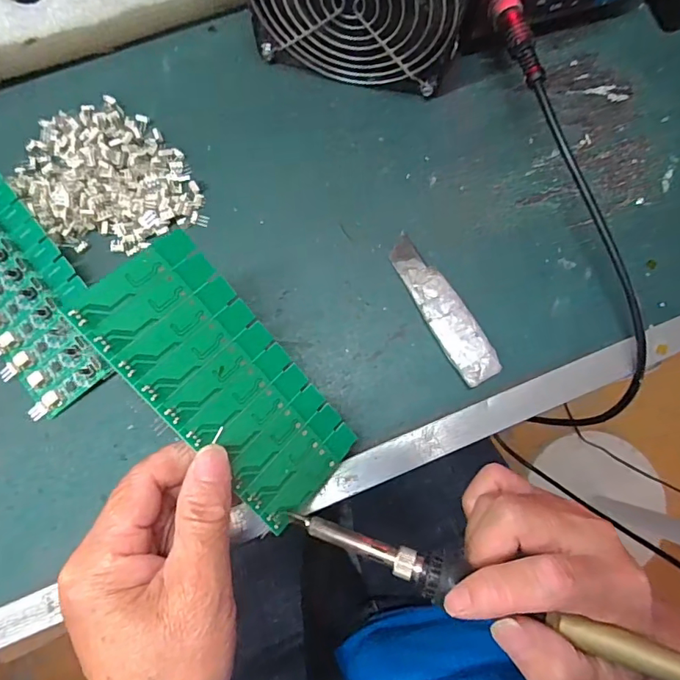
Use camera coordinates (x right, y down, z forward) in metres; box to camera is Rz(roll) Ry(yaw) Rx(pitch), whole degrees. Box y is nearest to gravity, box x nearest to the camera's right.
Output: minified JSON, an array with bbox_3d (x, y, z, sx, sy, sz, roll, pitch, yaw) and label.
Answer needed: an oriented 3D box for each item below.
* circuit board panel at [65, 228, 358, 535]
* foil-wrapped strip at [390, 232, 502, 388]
[{"bbox_3d":[-0.052,0.020,0.227,0.061,0.004,0.136,-46,107,-26],"label":"circuit board panel"},{"bbox_3d":[0.061,-0.019,0.287,0.025,0.005,0.096,-28,83,-7],"label":"foil-wrapped strip"}]

